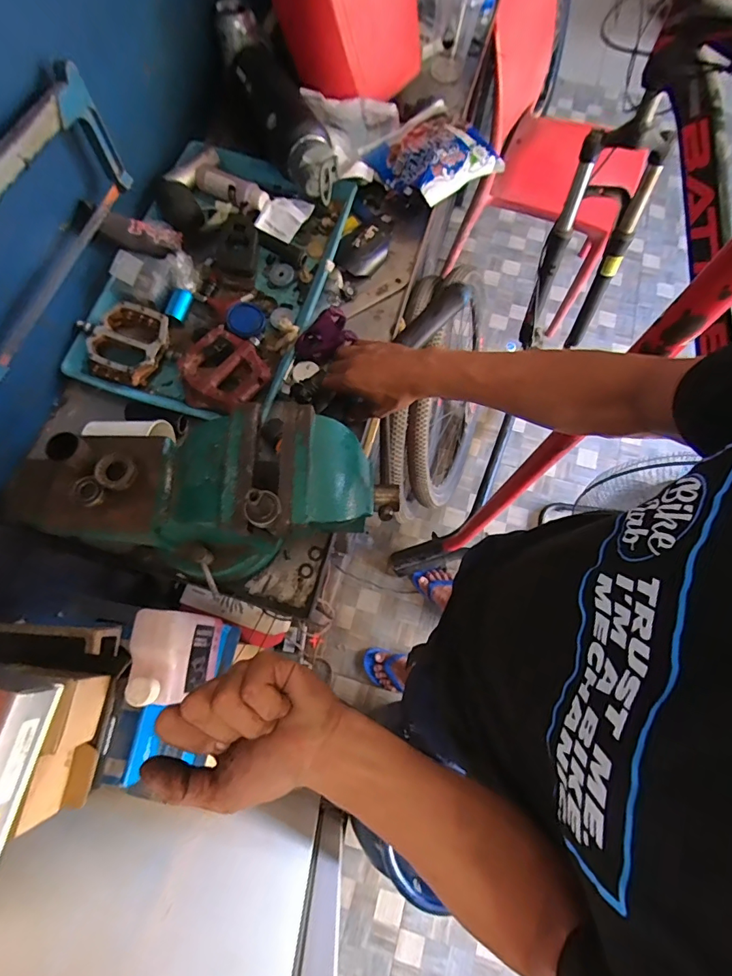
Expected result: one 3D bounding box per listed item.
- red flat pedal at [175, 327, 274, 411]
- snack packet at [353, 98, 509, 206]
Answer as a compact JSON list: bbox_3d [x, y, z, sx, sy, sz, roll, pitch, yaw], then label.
[{"bbox_3d":[-0.201,-0.158,0.626,0.113,0.030,0.113,-39,78,-12],"label":"red flat pedal"},{"bbox_3d":[0.106,-0.532,0.725,0.182,0.062,0.160,44,77,11],"label":"snack packet"}]

